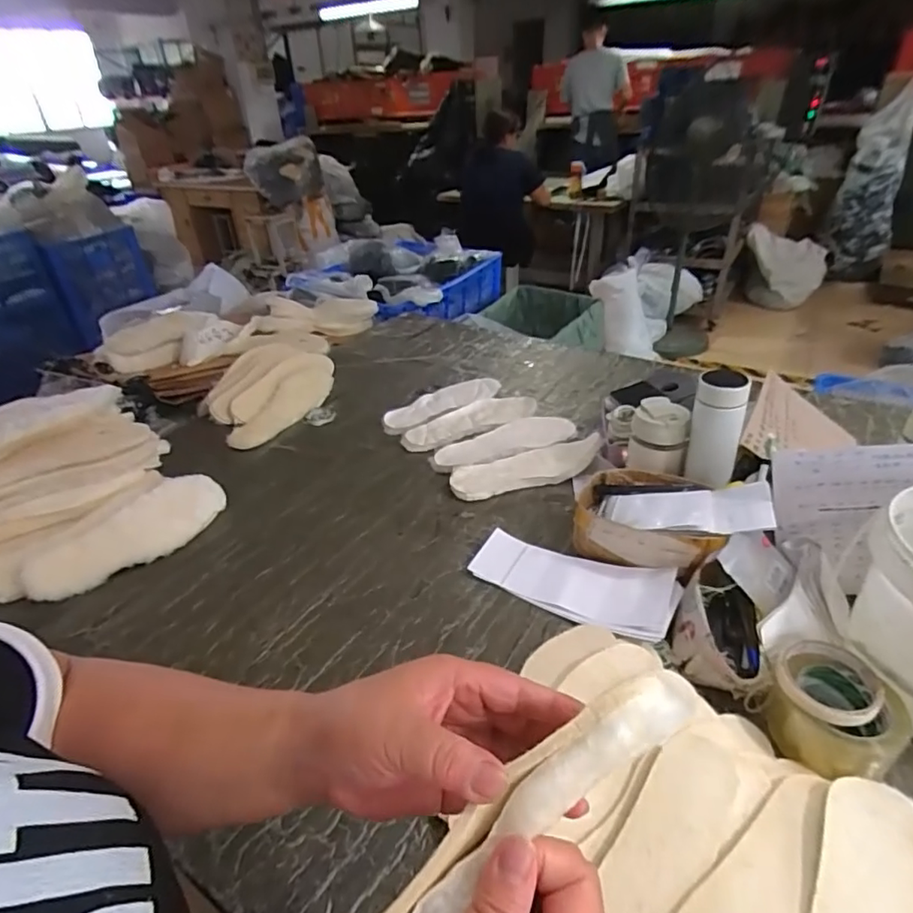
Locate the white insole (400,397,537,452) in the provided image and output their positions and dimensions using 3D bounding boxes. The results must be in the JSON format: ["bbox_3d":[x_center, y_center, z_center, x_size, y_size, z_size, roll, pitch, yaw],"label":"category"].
[{"bbox_3d":[0.031,-0.071,1.097,0.289,0.018,0.099,-16,36,-18],"label":"white insole"}]

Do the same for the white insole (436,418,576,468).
[{"bbox_3d":[0.095,-0.031,1.028,0.279,0.007,0.092,-17,36,-18],"label":"white insole"}]

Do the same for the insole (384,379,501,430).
[{"bbox_3d":[-0.022,-0.116,1.162,0.281,0.019,0.095,-25,39,-28],"label":"insole"}]

